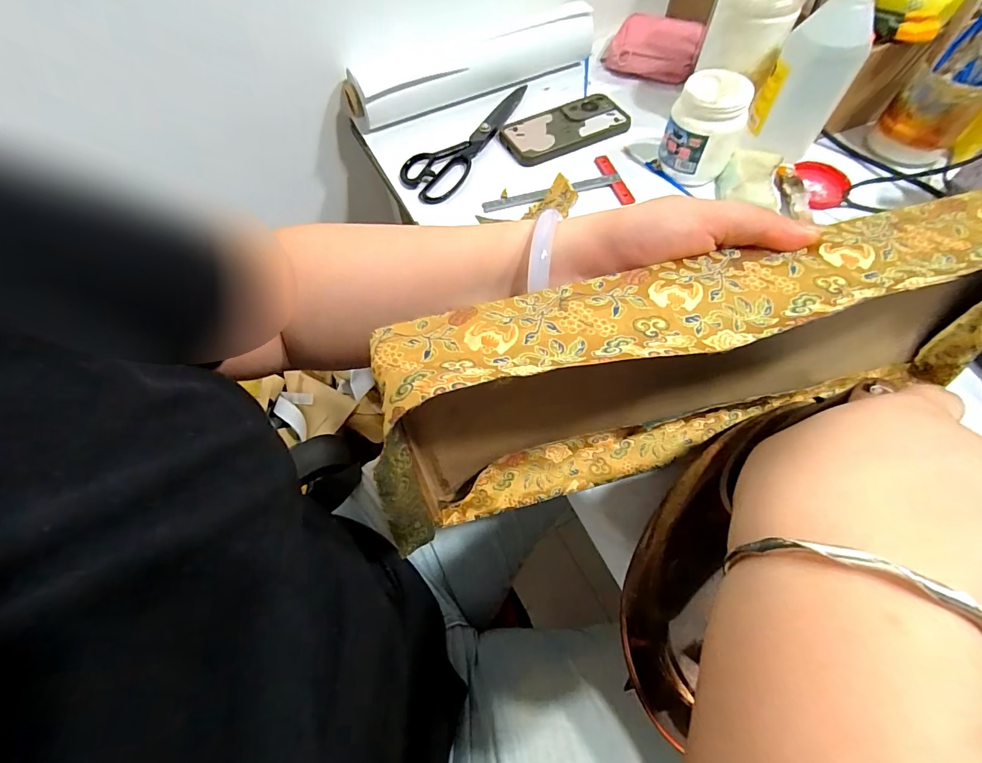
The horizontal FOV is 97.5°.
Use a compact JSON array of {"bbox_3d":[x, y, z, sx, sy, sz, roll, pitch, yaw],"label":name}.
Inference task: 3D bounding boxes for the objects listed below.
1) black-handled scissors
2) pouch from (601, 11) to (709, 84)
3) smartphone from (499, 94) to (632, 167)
[{"bbox_3d":[-0.031,-0.328,0.565,0.078,0.011,0.261,24,65,14],"label":"black-handled scissors"},{"bbox_3d":[0.235,-0.490,0.633,0.139,0.040,0.110,14,63,10],"label":"pouch"},{"bbox_3d":[0.098,-0.331,0.562,0.163,0.013,0.085,-19,63,-8],"label":"smartphone"}]

